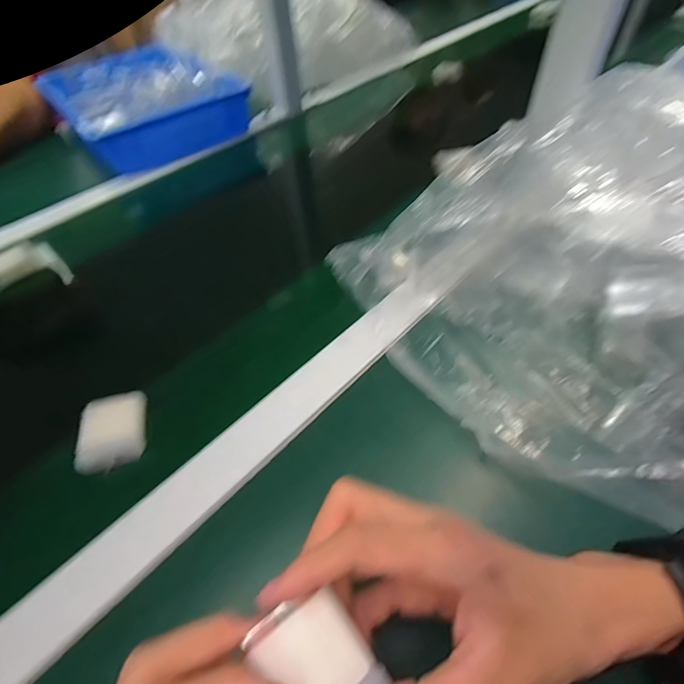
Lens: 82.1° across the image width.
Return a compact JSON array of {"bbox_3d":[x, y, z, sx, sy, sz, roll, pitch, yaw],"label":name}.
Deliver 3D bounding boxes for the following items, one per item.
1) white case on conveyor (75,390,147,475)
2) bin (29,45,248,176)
[{"bbox_3d":[-0.173,0.067,0.295,0.041,0.019,0.060,-10,51,-5],"label":"white case on conveyor"},{"bbox_3d":[-0.333,-0.404,0.651,0.236,0.062,0.331,-33,56,-21],"label":"bin"}]

